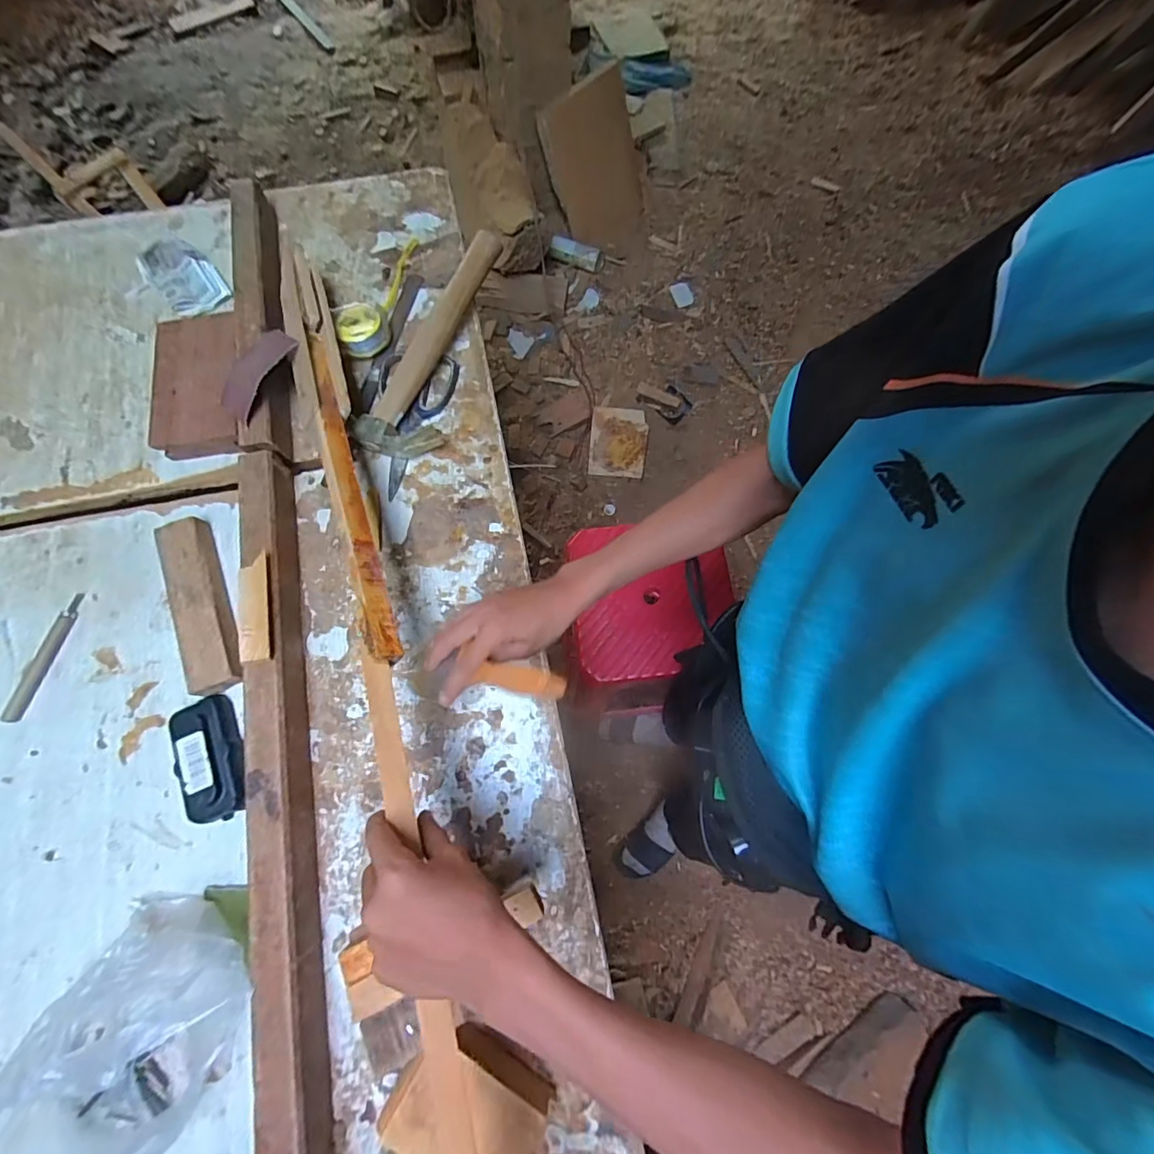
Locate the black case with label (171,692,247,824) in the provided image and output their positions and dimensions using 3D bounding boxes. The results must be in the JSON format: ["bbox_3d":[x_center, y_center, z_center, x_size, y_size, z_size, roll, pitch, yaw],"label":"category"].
[{"bbox_3d":[-0.333,0.164,0.447,0.049,0.026,0.105,-22,73,-6],"label":"black case with label"}]

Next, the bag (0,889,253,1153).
[{"bbox_3d":[-0.335,0.334,0.348,0.127,0.117,0.150,23,74,8],"label":"bag"}]

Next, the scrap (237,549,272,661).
[{"bbox_3d":[-0.289,0.026,0.441,0.020,0.014,0.098,-13,73,-5],"label":"scrap"}]

